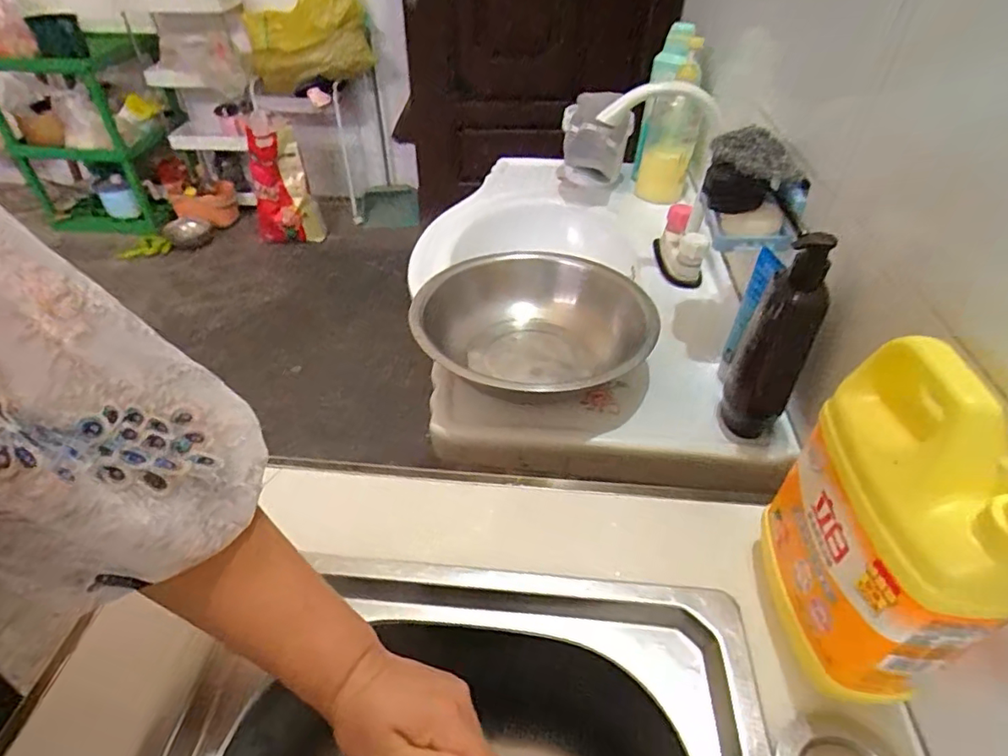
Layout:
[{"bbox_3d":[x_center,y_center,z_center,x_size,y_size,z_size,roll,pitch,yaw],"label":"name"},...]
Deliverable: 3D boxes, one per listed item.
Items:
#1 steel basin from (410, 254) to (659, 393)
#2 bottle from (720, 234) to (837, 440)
[{"bbox_3d":[0.032,-0.060,0.673,0.264,0.080,0.262,1,42,0],"label":"steel basin"},{"bbox_3d":[0.263,-0.033,0.545,0.059,0.219,0.052,20,45,20],"label":"bottle"}]

